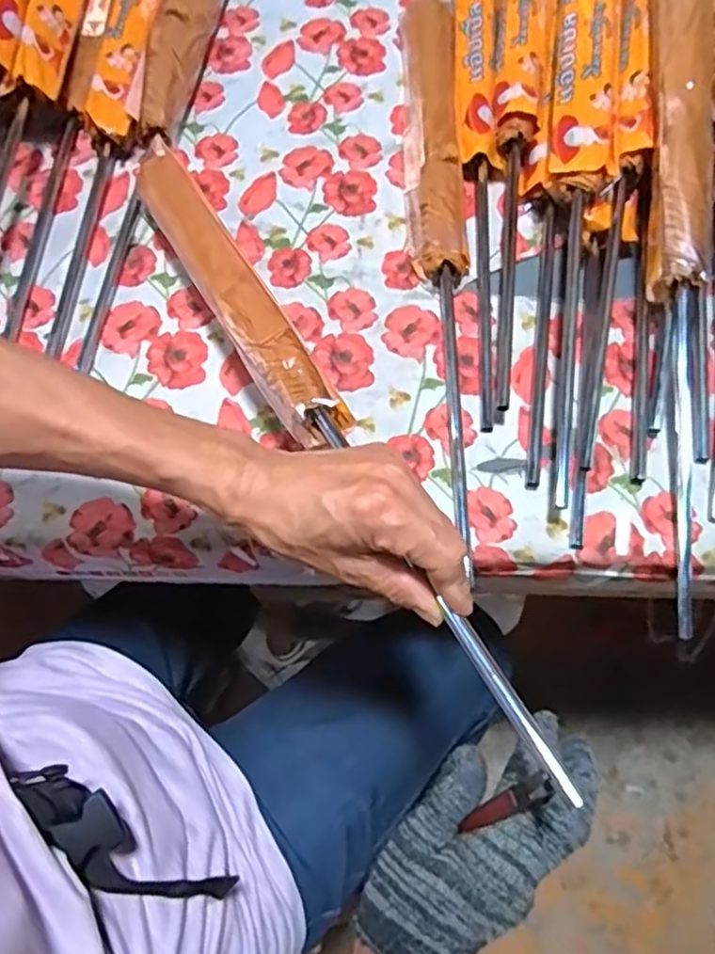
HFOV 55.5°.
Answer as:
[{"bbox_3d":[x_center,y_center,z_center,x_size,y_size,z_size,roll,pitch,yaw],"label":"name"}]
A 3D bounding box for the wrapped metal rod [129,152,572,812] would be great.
[{"bbox_3d":[-0.042,-0.062,0.450,0.041,0.029,0.554,-30,63,-7],"label":"wrapped metal rod"}]

